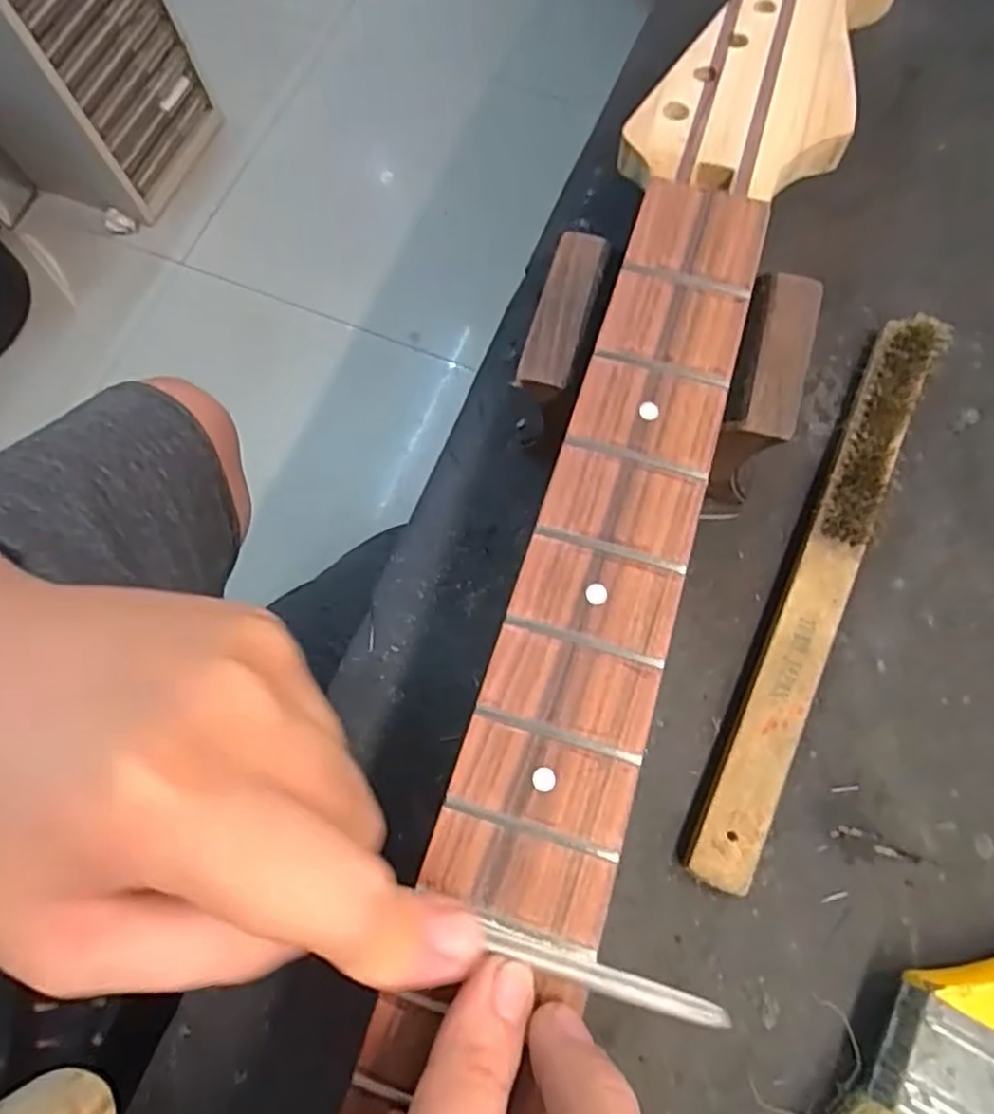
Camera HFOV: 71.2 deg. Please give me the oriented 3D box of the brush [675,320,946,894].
[{"bbox_3d":[0.121,0.008,0.260,0.022,0.022,0.230,24,74,10],"label":"brush"}]

